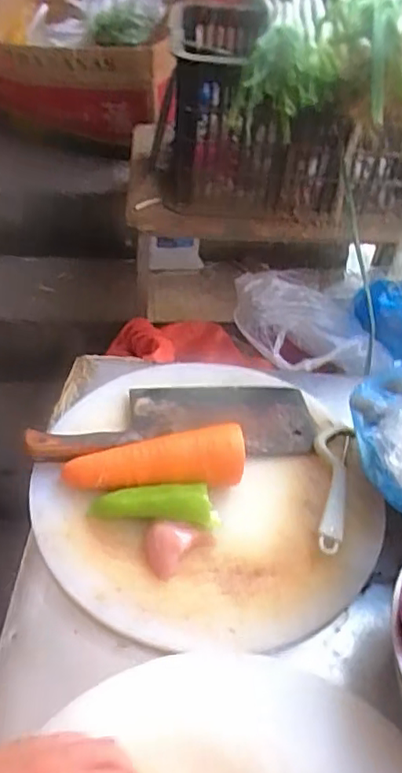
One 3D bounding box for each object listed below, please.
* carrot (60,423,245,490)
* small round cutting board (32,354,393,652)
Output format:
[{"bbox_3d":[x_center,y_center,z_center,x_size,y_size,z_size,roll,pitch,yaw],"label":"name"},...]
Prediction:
[{"bbox_3d":[-0.047,0.077,0.615,0.182,0.051,0.055,1,43,-5],"label":"carrot"},{"bbox_3d":[0.010,0.096,0.628,0.349,0.022,0.343,3,43,-3],"label":"small round cutting board"}]

